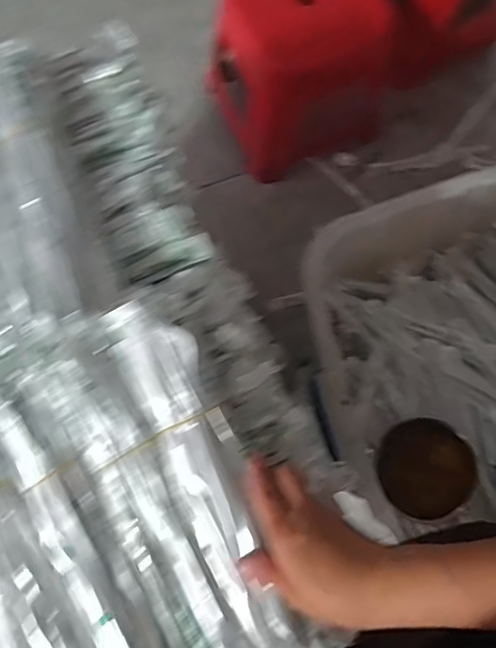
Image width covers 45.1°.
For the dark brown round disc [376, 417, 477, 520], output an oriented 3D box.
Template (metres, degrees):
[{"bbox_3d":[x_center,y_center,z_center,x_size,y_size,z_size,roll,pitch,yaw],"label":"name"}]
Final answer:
[{"bbox_3d":[0.231,0.191,0.788,0.122,0.034,0.129,0,78,0],"label":"dark brown round disc"}]

